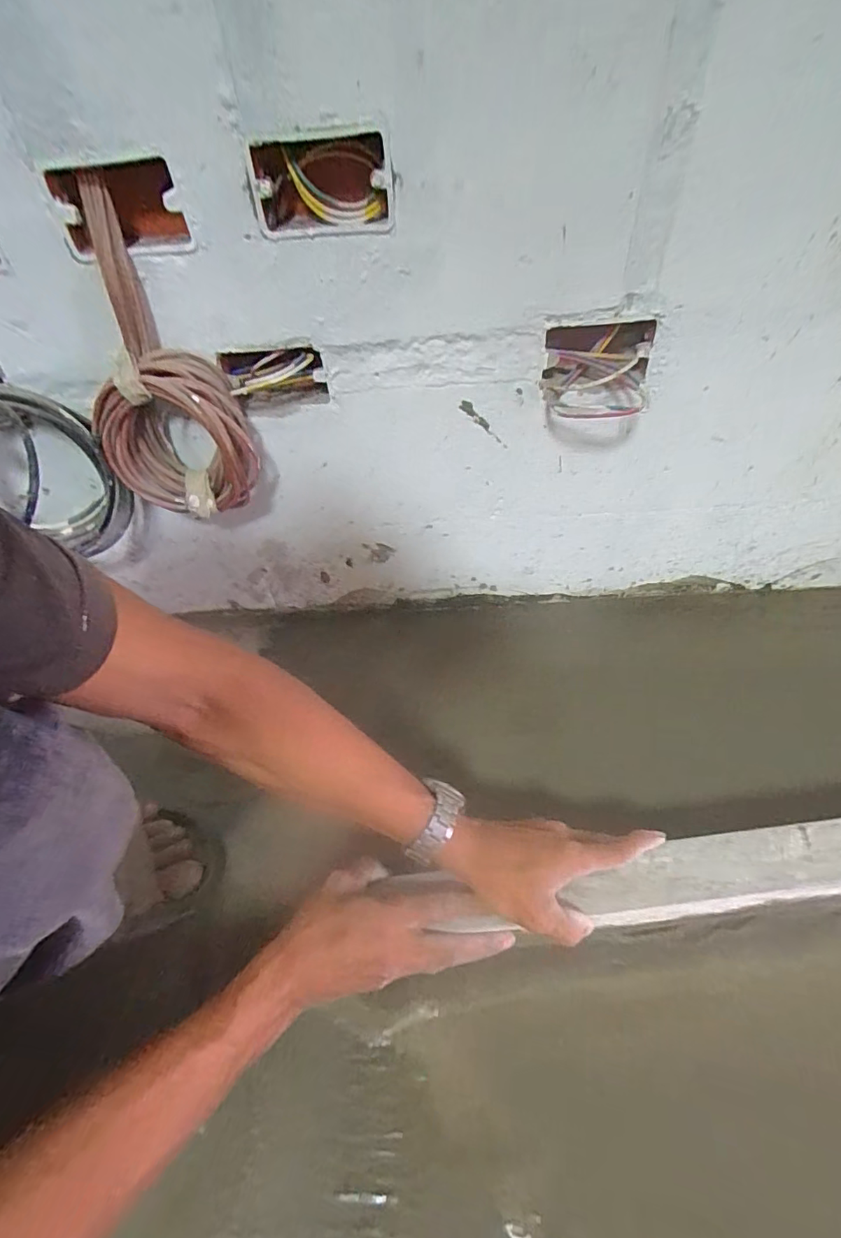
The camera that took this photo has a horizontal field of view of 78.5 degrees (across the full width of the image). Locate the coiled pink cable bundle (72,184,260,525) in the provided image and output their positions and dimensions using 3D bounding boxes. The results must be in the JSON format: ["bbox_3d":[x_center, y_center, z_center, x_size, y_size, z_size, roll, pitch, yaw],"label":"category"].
[{"bbox_3d":[-0.232,-0.217,0.487,0.161,0.274,0.049,17,34,-4],"label":"coiled pink cable bundle"}]

